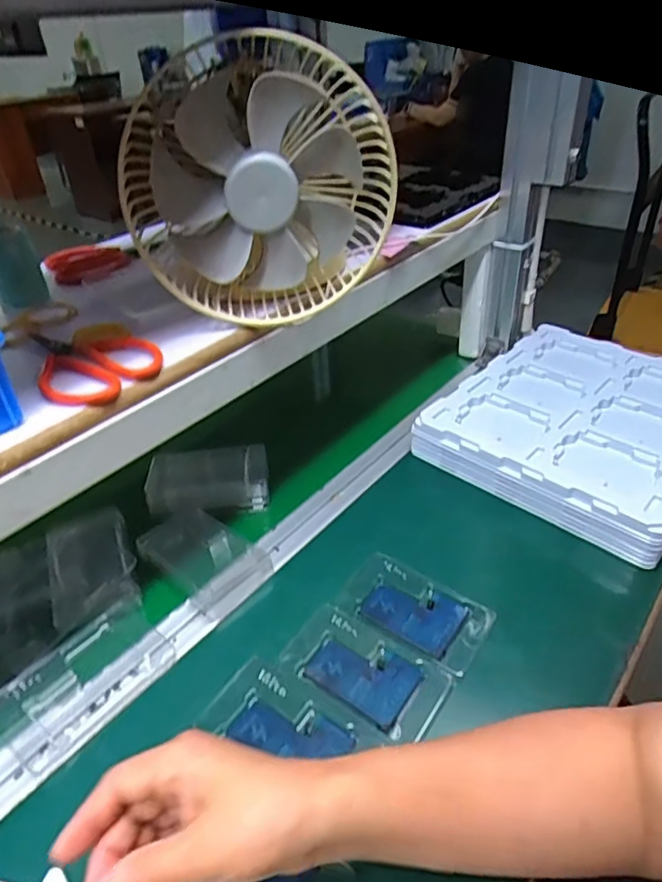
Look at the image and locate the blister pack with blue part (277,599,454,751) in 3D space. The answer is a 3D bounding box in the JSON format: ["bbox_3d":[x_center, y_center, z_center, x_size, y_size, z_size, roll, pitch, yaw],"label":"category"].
[{"bbox_3d":[0.027,0.185,0.469,0.128,0.004,0.074,20,43,29],"label":"blister pack with blue part"}]

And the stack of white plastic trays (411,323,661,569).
[{"bbox_3d":[0.299,-0.021,0.697,0.289,0.064,0.310,26,46,35],"label":"stack of white plastic trays"}]

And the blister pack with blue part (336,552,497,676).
[{"bbox_3d":[0.074,0.149,0.516,0.125,0.011,0.074,20,43,29],"label":"blister pack with blue part"}]

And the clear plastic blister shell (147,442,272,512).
[{"bbox_3d":[-0.135,0.041,0.643,0.128,0.028,0.076,-6,36,-2],"label":"clear plastic blister shell"}]

